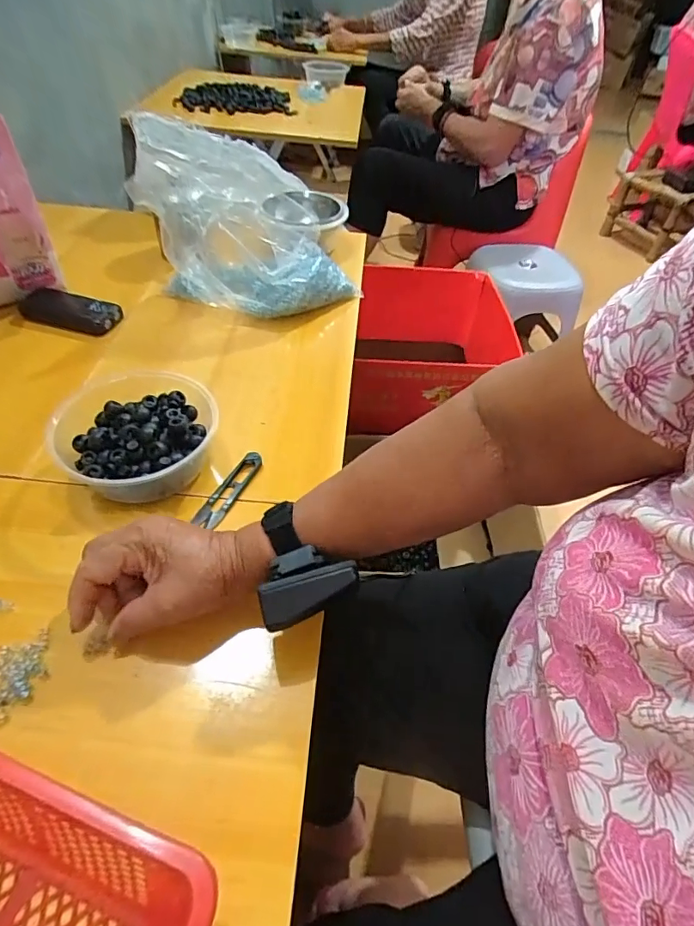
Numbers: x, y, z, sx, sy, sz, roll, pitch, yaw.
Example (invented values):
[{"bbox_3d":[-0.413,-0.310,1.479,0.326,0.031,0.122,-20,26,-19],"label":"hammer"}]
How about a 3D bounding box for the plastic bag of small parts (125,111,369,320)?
[{"bbox_3d":[-0.159,-0.383,0.720,0.250,0.141,0.418,-11,51,-15],"label":"plastic bag of small parts"}]

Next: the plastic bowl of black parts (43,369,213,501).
[{"bbox_3d":[-0.194,-0.022,0.449,0.130,0.068,0.139,3,49,-3],"label":"plastic bowl of black parts"}]

